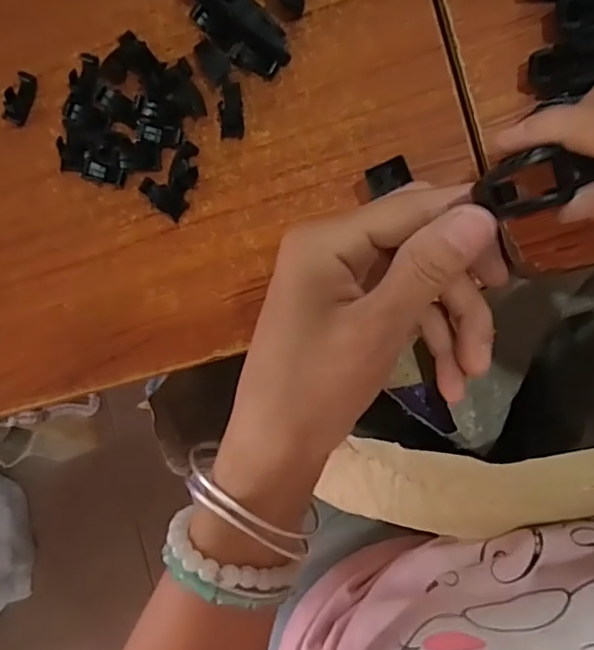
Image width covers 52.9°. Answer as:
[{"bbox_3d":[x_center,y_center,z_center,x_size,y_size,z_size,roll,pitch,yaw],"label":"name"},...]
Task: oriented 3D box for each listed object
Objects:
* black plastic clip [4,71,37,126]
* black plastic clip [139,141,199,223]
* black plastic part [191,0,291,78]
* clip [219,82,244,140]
[{"bbox_3d":[-0.147,-0.121,0.317,0.011,0.008,0.027,24,94,7],"label":"black plastic clip"},{"bbox_3d":[-0.062,-0.076,0.307,0.025,0.009,0.036,40,96,6],"label":"black plastic clip"},{"bbox_3d":[-0.034,-0.154,0.296,0.025,0.017,0.069,-44,85,7],"label":"black plastic part"},{"bbox_3d":[-0.034,-0.110,0.305,0.012,0.004,0.028,-1,91,8],"label":"clip"}]

